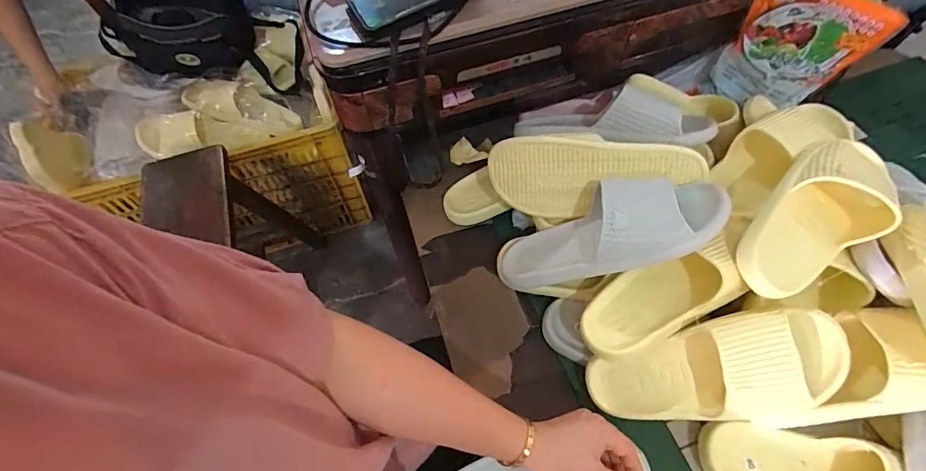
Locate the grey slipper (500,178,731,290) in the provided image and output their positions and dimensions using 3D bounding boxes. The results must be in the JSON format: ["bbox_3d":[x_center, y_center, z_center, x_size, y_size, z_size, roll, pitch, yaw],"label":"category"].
[{"bbox_3d":[0.160,0.000,0.532,0.267,0.073,0.107,-22,53,31],"label":"grey slipper"}]

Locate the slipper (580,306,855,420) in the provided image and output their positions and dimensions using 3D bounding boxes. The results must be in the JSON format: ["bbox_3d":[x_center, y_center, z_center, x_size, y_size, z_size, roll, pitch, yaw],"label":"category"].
[{"bbox_3d":[0.260,0.147,0.479,0.250,0.062,0.095,-20,56,22],"label":"slipper"}]

